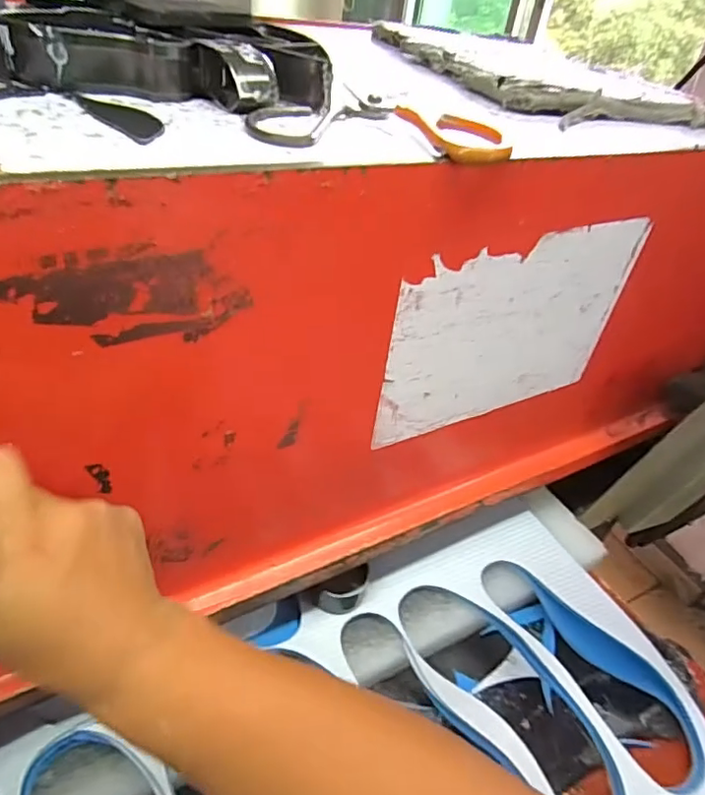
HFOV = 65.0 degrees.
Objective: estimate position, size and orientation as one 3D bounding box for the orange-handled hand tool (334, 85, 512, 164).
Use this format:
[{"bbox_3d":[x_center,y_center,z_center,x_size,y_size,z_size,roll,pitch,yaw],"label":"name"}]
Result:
[{"bbox_3d":[0.044,-0.176,0.359,0.061,0.015,0.144,-19,41,-31],"label":"orange-handled hand tool"}]

